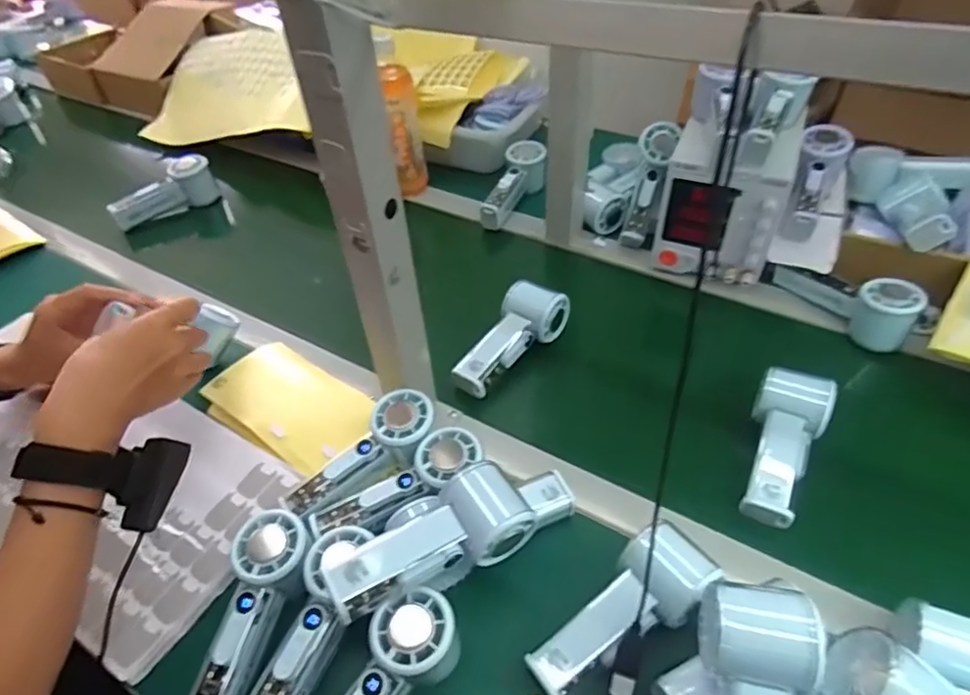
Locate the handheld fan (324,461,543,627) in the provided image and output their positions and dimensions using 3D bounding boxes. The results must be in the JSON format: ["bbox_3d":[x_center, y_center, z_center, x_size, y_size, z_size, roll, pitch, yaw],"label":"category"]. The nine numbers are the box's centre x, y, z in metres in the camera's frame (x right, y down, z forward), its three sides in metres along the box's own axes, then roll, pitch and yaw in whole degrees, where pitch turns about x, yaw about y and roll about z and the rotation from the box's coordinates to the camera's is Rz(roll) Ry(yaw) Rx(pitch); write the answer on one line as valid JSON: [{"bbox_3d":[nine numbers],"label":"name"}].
[{"bbox_3d":[-0.040,0.142,0.431,0.146,0.054,0.059,-22,48,-17],"label":"handheld fan"}]

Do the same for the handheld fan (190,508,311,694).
[{"bbox_3d":[-0.171,0.198,0.435,0.055,0.036,0.149,8,62,11],"label":"handheld fan"}]

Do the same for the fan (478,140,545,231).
[{"bbox_3d":[0.045,-0.235,0.840,0.054,0.048,0.168,12,47,15],"label":"fan"}]

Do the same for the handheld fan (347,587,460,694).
[{"bbox_3d":[-0.071,0.241,0.400,0.054,0.054,0.153,26,67,27],"label":"handheld fan"}]

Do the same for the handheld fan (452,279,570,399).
[{"bbox_3d":[0.027,-0.010,0.634,0.061,0.044,0.142,24,51,25],"label":"handheld fan"}]

